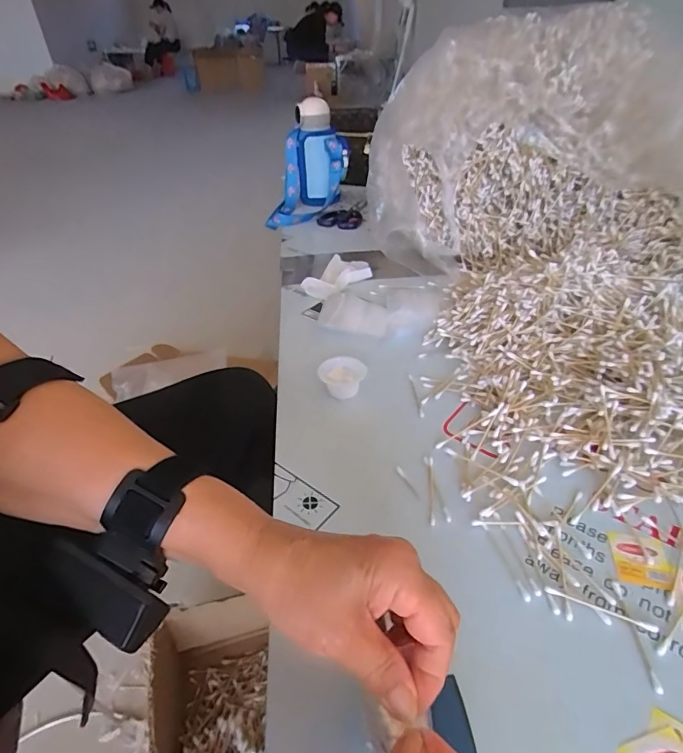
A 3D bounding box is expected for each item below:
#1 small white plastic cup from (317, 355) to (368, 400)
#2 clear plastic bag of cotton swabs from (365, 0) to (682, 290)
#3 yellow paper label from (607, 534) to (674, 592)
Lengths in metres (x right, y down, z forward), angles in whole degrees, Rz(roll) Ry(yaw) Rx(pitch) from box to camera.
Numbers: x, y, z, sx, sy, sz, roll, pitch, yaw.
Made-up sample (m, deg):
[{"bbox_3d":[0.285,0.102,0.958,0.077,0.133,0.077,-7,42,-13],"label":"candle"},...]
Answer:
[{"bbox_3d":[0.002,0.001,0.527,0.050,0.027,0.053,13,40,19],"label":"small white plastic cup"},{"bbox_3d":[0.313,-0.323,0.683,0.552,0.331,0.312,21,43,27],"label":"clear plastic bag of cotton swabs"},{"bbox_3d":[0.236,0.143,0.358,0.042,0.004,0.044,7,39,12],"label":"yellow paper label"}]

